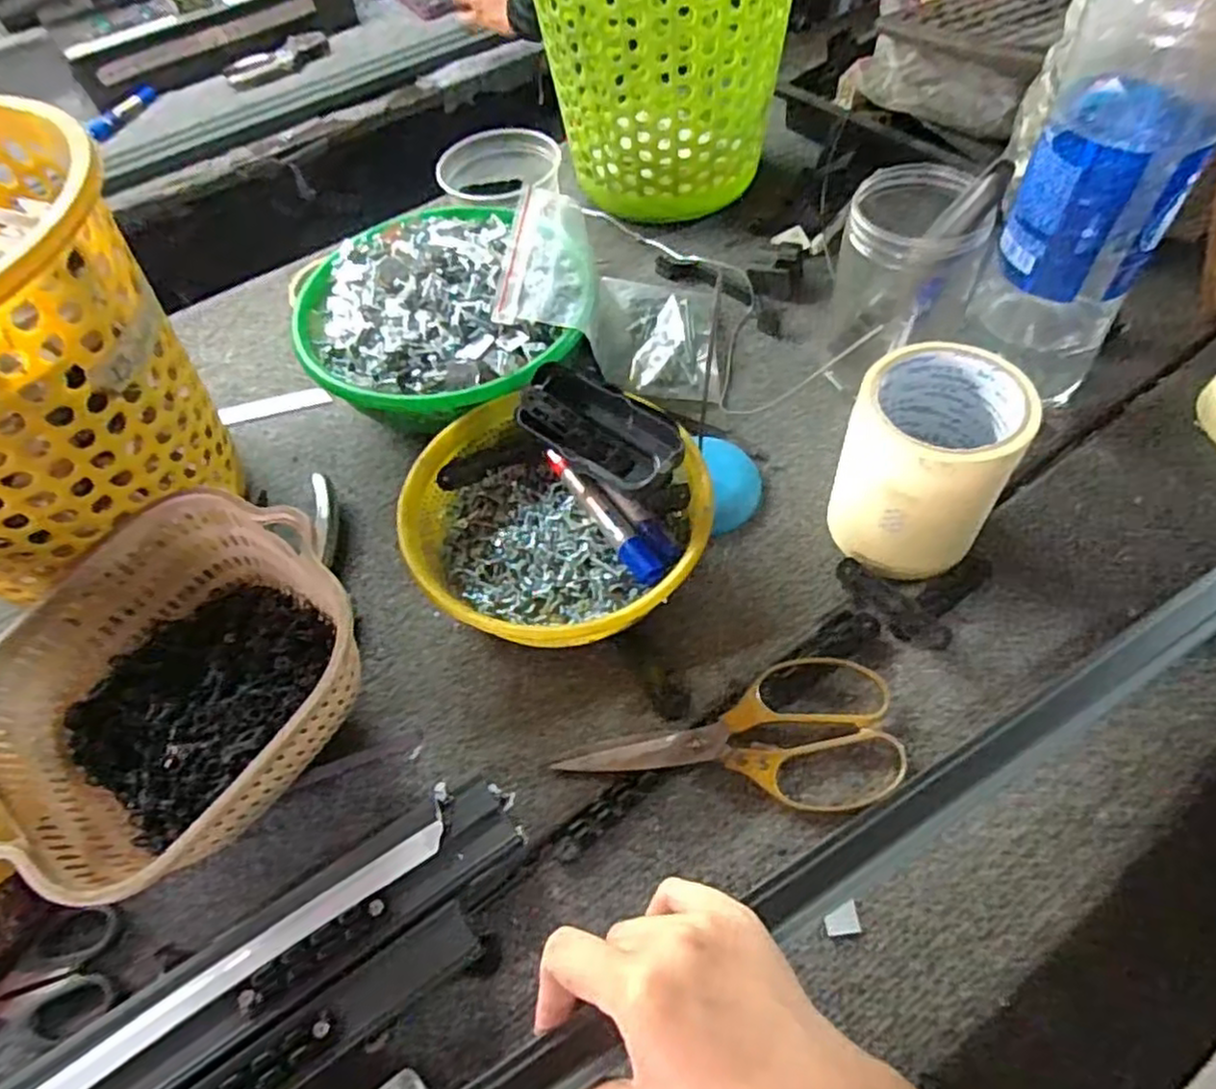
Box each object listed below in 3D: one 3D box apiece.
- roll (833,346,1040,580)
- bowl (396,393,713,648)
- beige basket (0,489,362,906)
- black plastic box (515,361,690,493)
[{"bbox_3d":[0.192,-0.048,0.451,0.091,0.122,0.092,-2,57,3],"label":"roll"},{"bbox_3d":[-0.036,-0.004,0.480,0.194,0.066,0.169,15,60,14],"label":"bowl"},{"bbox_3d":[-0.245,0.081,0.418,0.195,0.103,0.198,34,66,23],"label":"beige basket"},{"bbox_3d":[-0.005,-0.073,0.460,0.114,0.027,0.053,28,64,21],"label":"black plastic box"}]

